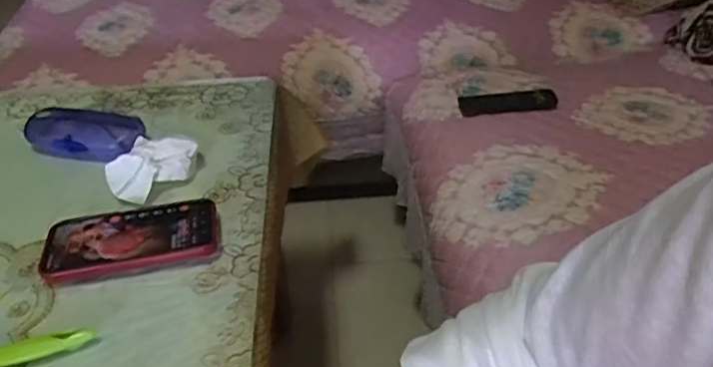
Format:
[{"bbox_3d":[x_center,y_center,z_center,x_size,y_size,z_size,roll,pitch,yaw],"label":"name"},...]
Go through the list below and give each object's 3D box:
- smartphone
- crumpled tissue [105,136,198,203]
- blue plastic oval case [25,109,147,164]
[{"bbox_3d":[-0.225,0.054,0.589,0.167,0.018,0.076,-8,45,-6],"label":"smartphone"},{"bbox_3d":[-0.236,-0.016,0.670,0.084,0.046,0.080,3,39,8],"label":"crumpled tissue"},{"bbox_3d":[-0.339,-0.061,0.734,0.153,0.036,0.065,9,40,14],"label":"blue plastic oval case"}]

